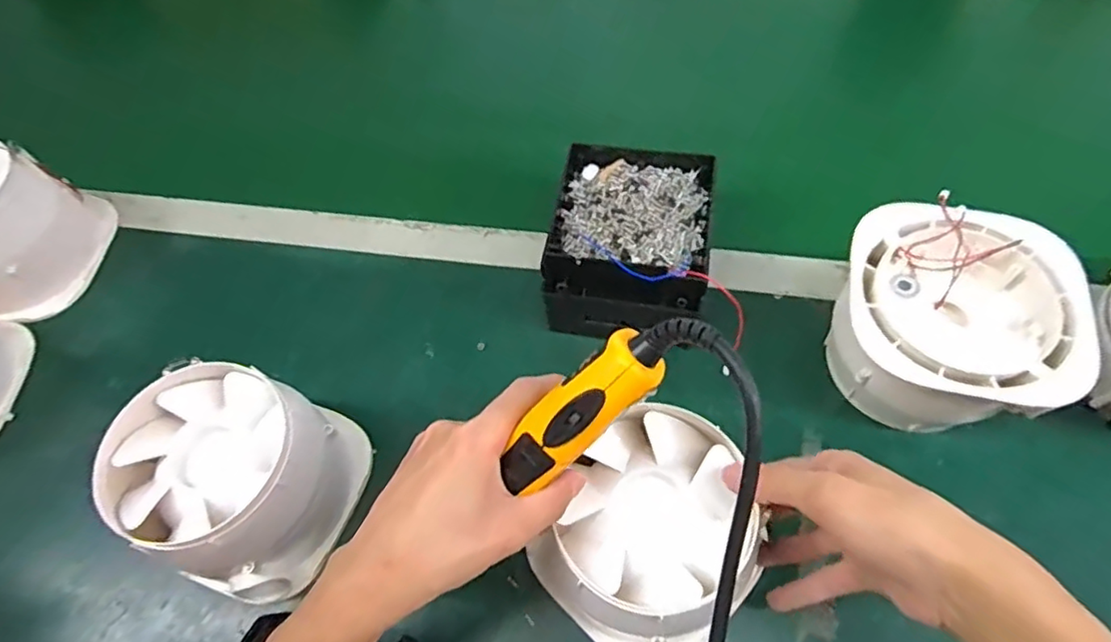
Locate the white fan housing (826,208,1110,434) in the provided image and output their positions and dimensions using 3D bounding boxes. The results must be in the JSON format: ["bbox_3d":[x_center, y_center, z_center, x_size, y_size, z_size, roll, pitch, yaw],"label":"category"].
[{"bbox_3d":[0.260,0.008,0.433,0.136,0.101,0.135,15,62,12],"label":"white fan housing"}]

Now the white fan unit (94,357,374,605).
[{"bbox_3d":[-0.208,0.109,0.422,0.139,0.106,0.128,11,62,10],"label":"white fan unit"}]

